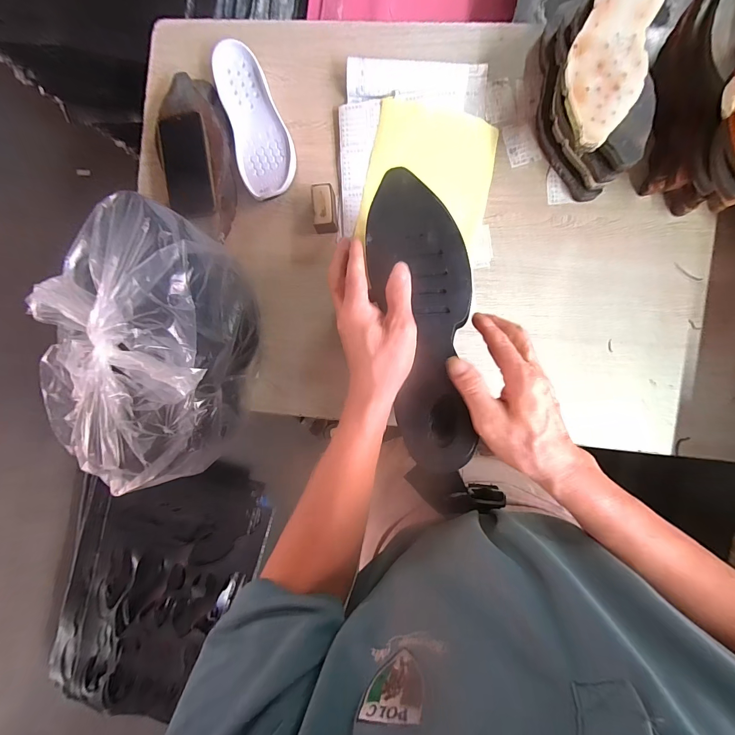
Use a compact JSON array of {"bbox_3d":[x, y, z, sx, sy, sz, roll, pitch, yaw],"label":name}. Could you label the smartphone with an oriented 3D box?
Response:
[{"bbox_3d":[-0.292,-0.323,0.555,0.078,0.010,0.160,-10,89,5],"label":"smartphone"}]

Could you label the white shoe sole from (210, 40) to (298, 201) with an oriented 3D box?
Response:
[{"bbox_3d":[-0.186,-0.409,0.585,0.094,0.044,0.262,-14,89,5],"label":"white shoe sole"}]

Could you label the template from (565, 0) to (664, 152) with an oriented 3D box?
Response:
[{"bbox_3d":[0.315,-0.411,0.444,0.092,0.008,0.249,14,91,5],"label":"template"}]

